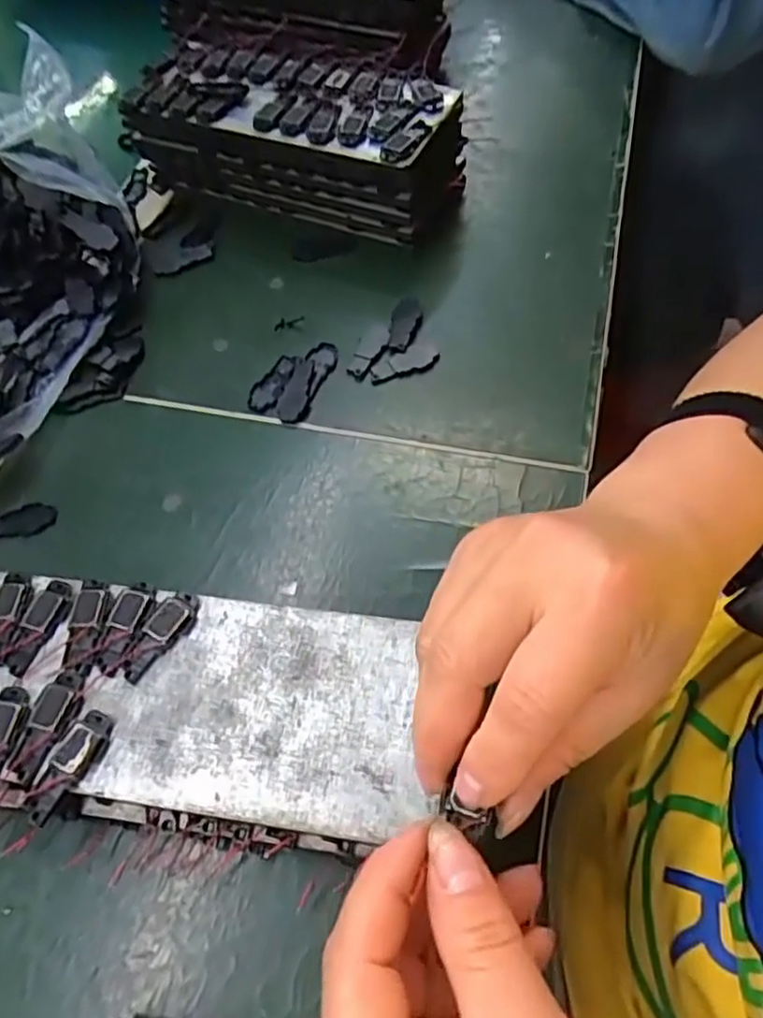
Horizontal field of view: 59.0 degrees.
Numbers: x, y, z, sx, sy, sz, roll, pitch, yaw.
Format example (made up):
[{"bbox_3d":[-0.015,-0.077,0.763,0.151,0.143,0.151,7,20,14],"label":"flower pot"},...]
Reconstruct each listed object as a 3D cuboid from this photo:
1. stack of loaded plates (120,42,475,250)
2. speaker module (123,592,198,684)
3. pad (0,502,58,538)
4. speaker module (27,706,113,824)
[{"bbox_3d":[-0.050,-0.234,0.425,0.208,0.064,0.089,22,63,16],"label":"stack of loaded plates"},{"bbox_3d":[-0.088,0.049,0.265,0.014,0.006,0.039,32,66,21],"label":"speaker module"},{"bbox_3d":[-0.181,0.006,0.332,0.039,0.004,0.018,-9,59,-1],"label":"pad"},{"bbox_3d":[-0.112,0.092,0.241,0.014,0.004,0.040,23,63,16],"label":"speaker module"}]

